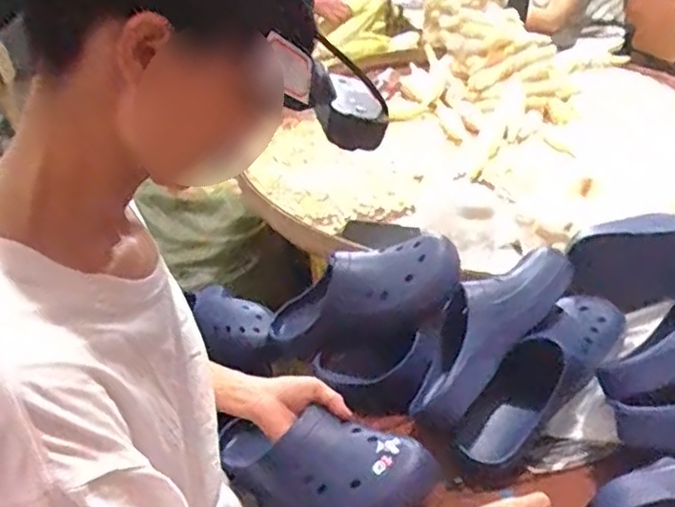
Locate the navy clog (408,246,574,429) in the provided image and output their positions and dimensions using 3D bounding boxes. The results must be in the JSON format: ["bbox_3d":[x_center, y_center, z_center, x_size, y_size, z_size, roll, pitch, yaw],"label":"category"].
[{"bbox_3d":[0.180,0.087,0.812,0.273,0.084,0.091,-47,45,-12],"label":"navy clog"}]

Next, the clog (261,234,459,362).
[{"bbox_3d":[0.015,0.062,0.930,0.315,0.114,0.090,-25,20,28],"label":"clog"}]

